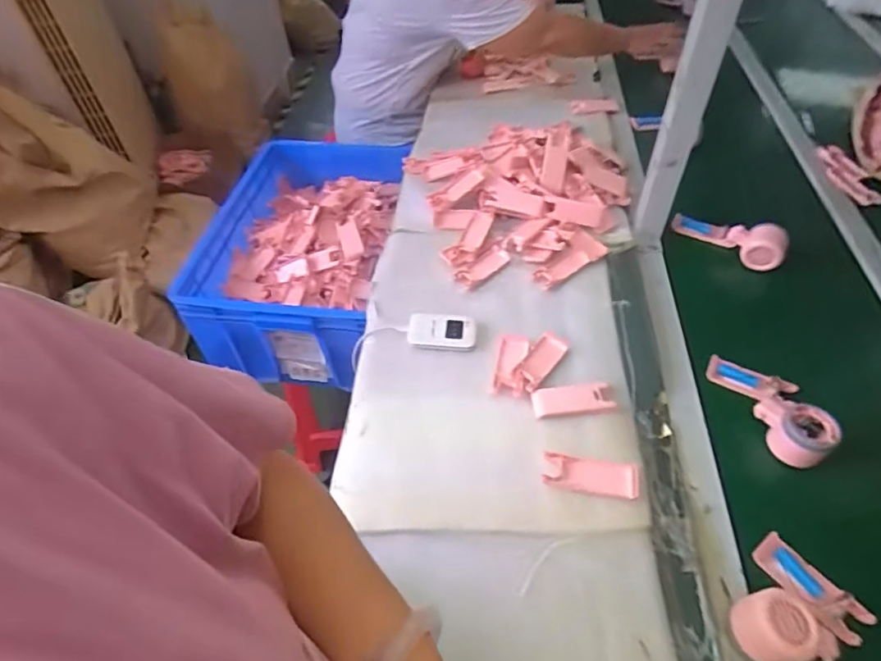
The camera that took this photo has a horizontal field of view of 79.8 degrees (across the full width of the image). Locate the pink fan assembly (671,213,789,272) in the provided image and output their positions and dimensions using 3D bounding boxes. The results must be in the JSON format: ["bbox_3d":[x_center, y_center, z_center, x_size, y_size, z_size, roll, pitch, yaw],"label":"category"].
[{"bbox_3d":[0.466,-0.151,0.857,0.047,0.060,0.173,-30,41,-23],"label":"pink fan assembly"}]

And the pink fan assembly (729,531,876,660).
[{"bbox_3d":[0.337,0.263,0.490,0.127,0.060,0.100,-35,58,-26],"label":"pink fan assembly"}]

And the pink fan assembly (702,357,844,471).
[{"bbox_3d":[0.415,0.085,0.651,0.082,0.054,0.162,-14,52,-12],"label":"pink fan assembly"}]

